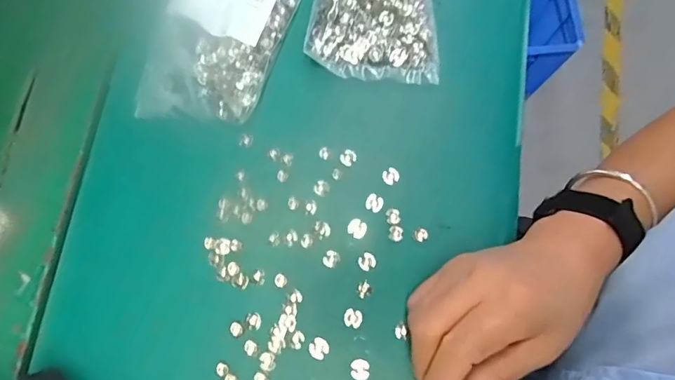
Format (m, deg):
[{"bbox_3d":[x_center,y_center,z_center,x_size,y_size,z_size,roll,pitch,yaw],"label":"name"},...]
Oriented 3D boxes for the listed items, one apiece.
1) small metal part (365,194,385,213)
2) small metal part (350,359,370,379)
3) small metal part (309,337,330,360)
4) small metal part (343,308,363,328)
[{"bbox_3d":[0.026,0.009,0.329,0.012,0.004,0.012,0,76,-1],"label":"small metal part"},{"bbox_3d":[0.014,0.114,0.303,0.012,0.004,0.013,0,76,-1],"label":"small metal part"},{"bbox_3d":[-0.012,0.101,0.306,0.012,0.004,0.012,0,76,-1],"label":"small metal part"},{"bbox_3d":[0.010,0.083,0.311,0.012,0.004,0.011,19,76,4],"label":"small metal part"}]

